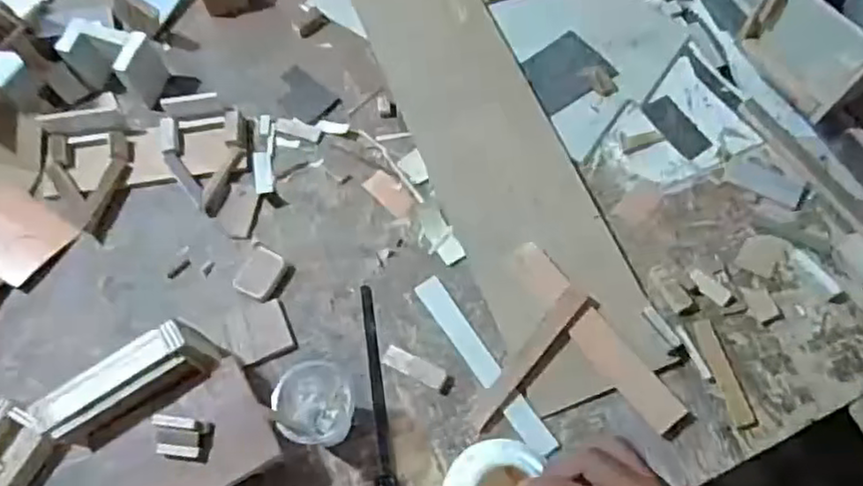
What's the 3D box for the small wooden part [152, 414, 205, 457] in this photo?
[{"bbox_3d":[-0.226,0.170,0.583,0.042,0.018,0.033,3,67,4],"label":"small wooden part"}]

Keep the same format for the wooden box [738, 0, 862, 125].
[{"bbox_3d":[0.448,-0.235,0.727,0.129,0.104,0.147,-30,69,-10],"label":"wooden box"}]

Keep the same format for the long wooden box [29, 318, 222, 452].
[{"bbox_3d":[-0.273,0.132,0.596,0.145,0.055,0.056,-33,69,-11],"label":"long wooden box"}]

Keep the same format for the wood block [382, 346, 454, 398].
[{"bbox_3d":[-0.013,0.129,0.676,0.077,0.009,0.021,27,71,13],"label":"wood block"}]

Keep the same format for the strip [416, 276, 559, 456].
[{"bbox_3d":[0.053,0.123,0.679,0.028,0.008,0.213,-33,69,-11],"label":"strip"}]

